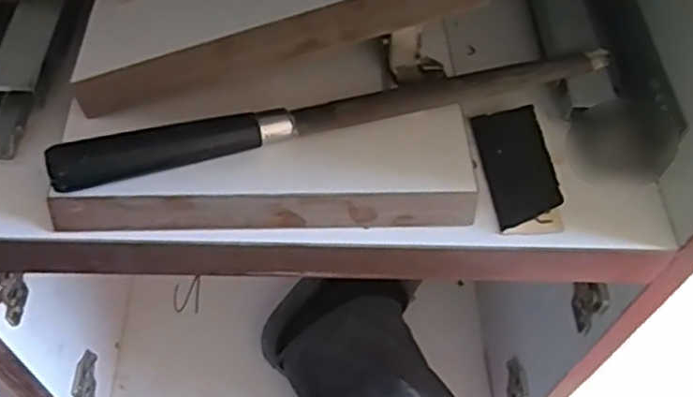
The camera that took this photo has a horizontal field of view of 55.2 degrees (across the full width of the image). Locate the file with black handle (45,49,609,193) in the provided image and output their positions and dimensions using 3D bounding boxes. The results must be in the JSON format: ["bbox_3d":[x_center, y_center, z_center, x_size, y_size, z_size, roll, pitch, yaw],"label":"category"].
[{"bbox_3d":[0.004,-0.052,0.375,0.322,0.018,0.022,-13,57,-12],"label":"file with black handle"}]

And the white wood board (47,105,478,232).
[{"bbox_3d":[-0.042,-0.016,0.371,0.222,0.028,0.059,-1,55,-4],"label":"white wood board"}]

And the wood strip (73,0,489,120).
[{"bbox_3d":[-0.041,-0.078,0.343,0.224,0.023,0.011,-12,54,16],"label":"wood strip"}]

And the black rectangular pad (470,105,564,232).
[{"bbox_3d":[0.101,-0.021,0.394,0.037,0.004,0.080,-13,56,8],"label":"black rectangular pad"}]

